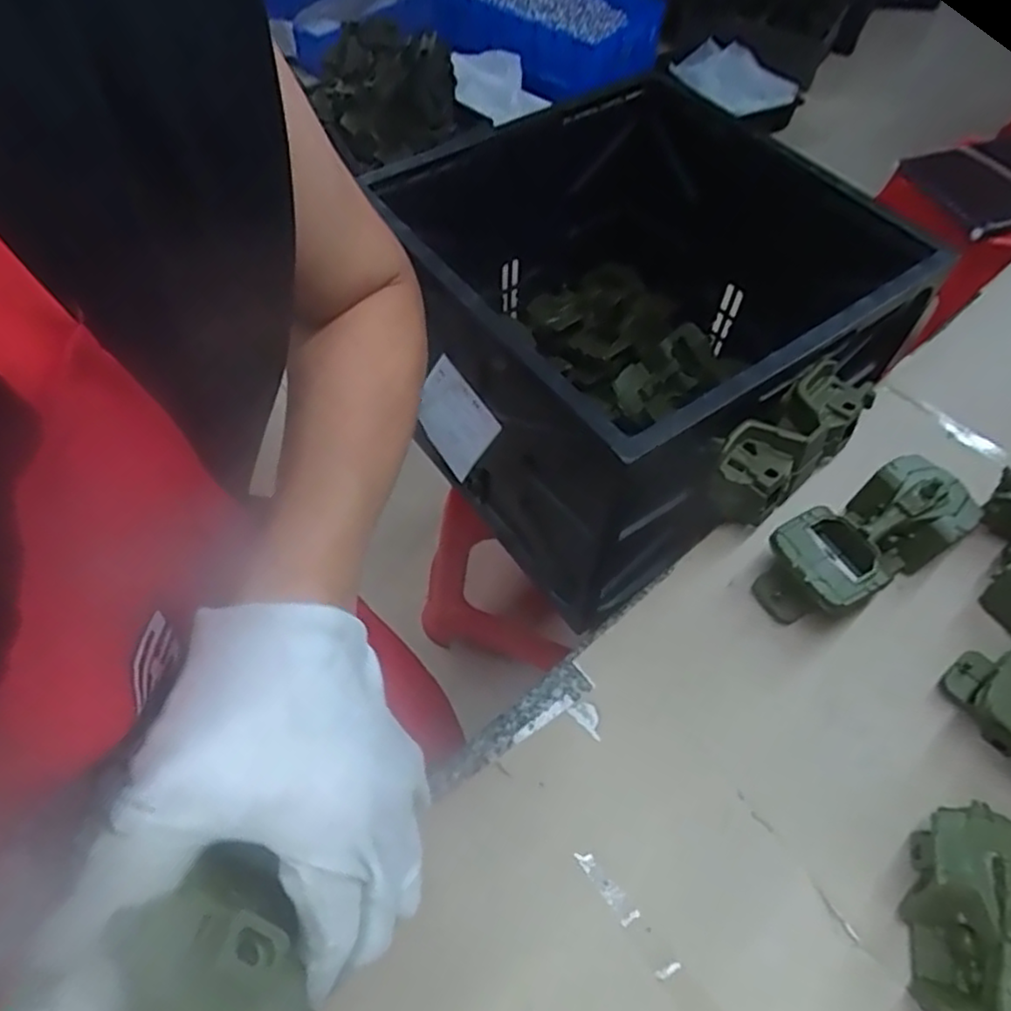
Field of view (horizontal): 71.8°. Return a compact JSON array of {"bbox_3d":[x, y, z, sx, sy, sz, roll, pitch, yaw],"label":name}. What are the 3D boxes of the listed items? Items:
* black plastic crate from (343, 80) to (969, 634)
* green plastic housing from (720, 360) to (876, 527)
[{"bbox_3d":[0.112,-0.215,0.824,0.460,0.337,0.508,-29,61,-20],"label":"black plastic crate"},{"bbox_3d":[0.248,-0.058,0.602,0.181,0.061,0.062,-36,64,-23],"label":"green plastic housing"}]

